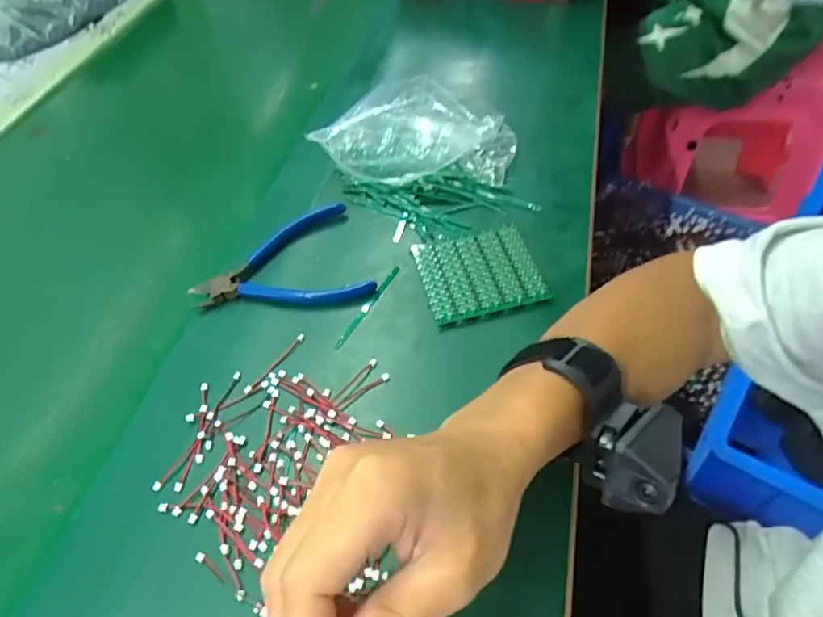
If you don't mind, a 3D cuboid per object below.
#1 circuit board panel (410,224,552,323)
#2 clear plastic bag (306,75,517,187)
[{"bbox_3d":[0.051,-0.030,0.419,0.087,0.011,0.081,-14,52,-3],"label":"circuit board panel"},{"bbox_3d":[0.004,-0.159,0.490,0.175,0.059,0.093,5,53,12],"label":"clear plastic bag"}]

